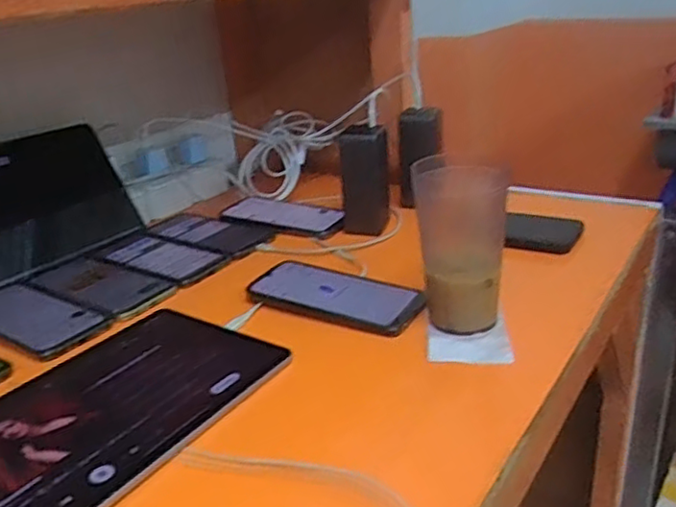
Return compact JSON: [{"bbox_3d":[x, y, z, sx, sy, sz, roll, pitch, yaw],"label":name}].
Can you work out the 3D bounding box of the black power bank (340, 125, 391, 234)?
[{"bbox_3d":[0.034,-0.089,0.771,0.057,0.123,0.043,-2,24,4],"label":"black power bank"}]

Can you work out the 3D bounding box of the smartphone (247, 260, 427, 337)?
[{"bbox_3d":[-0.004,0.039,0.618,0.169,0.009,0.080,13,29,34],"label":"smartphone"}]

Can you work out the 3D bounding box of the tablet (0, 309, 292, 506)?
[{"bbox_3d":[-0.173,0.113,0.485,0.167,0.013,0.244,12,28,32],"label":"tablet"}]

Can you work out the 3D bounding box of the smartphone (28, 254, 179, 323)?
[{"bbox_3d":[-0.258,0.034,0.685,0.164,0.008,0.079,12,29,33],"label":"smartphone"}]

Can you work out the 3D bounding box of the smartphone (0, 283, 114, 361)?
[{"bbox_3d":[-0.304,0.063,0.622,0.163,0.010,0.081,11,28,31],"label":"smartphone"}]

